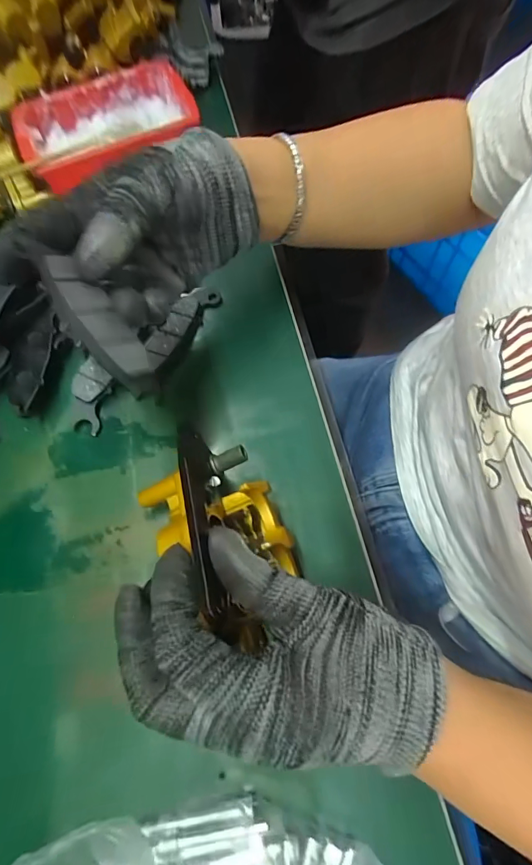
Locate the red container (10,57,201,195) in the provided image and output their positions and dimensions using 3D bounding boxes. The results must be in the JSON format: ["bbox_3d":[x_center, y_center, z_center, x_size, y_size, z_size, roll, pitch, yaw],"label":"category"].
[{"bbox_3d":[-0.139,-0.269,0.354,0.150,0.042,0.091,-20,67,-5],"label":"red container"}]

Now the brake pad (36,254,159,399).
[{"bbox_3d":[-0.083,-0.049,0.198,0.080,0.015,0.027,52,45,3],"label":"brake pad"}]

